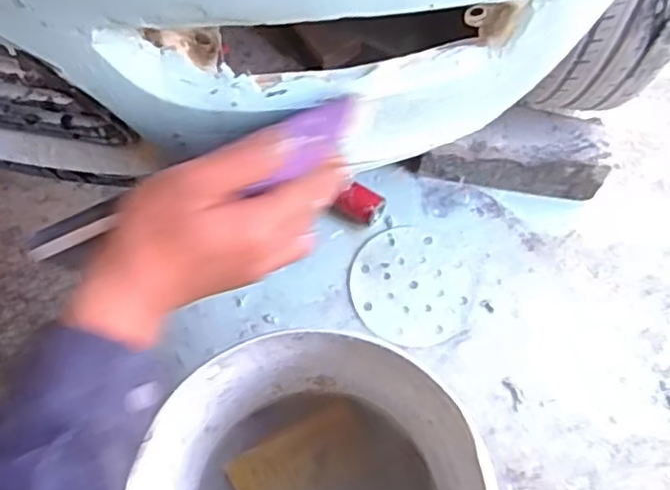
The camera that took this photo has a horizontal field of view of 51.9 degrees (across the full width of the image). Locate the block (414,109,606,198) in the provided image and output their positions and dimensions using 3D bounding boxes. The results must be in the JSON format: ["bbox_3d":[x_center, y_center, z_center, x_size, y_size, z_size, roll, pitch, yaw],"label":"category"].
[{"bbox_3d":[0.212,-0.110,0.818,0.207,0.079,0.076,4,67,2],"label":"block"}]

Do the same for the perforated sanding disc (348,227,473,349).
[{"bbox_3d":[0.087,0.046,0.780,0.131,0.008,0.136,-13,69,-4],"label":"perforated sanding disc"}]

